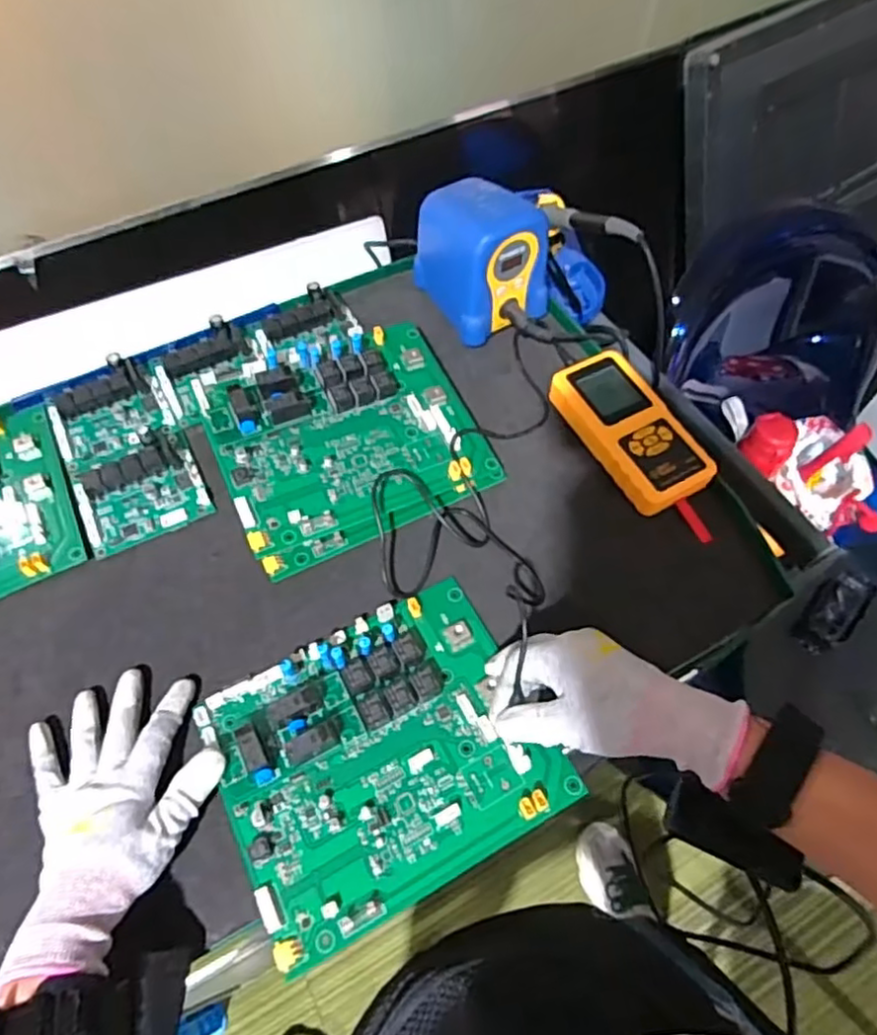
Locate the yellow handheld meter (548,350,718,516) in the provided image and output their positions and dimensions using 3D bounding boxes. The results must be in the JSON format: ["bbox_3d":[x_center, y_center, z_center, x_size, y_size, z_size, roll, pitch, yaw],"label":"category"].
[{"bbox_3d":[0.159,-0.073,0.542,0.071,0.032,0.146,-28,63,-13],"label":"yellow handheld meter"}]

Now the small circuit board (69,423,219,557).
[{"bbox_3d":[-0.241,-0.026,0.522,0.095,0.021,0.086,-25,63,-12],"label":"small circuit board"}]

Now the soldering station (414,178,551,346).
[{"bbox_3d":[0.038,-0.239,0.587,0.086,0.102,0.109,-27,63,-12],"label":"soldering station"}]

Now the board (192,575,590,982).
[{"bbox_3d":[-0.037,0.146,0.416,0.198,0.030,0.171,-25,62,-14],"label":"board"}]

